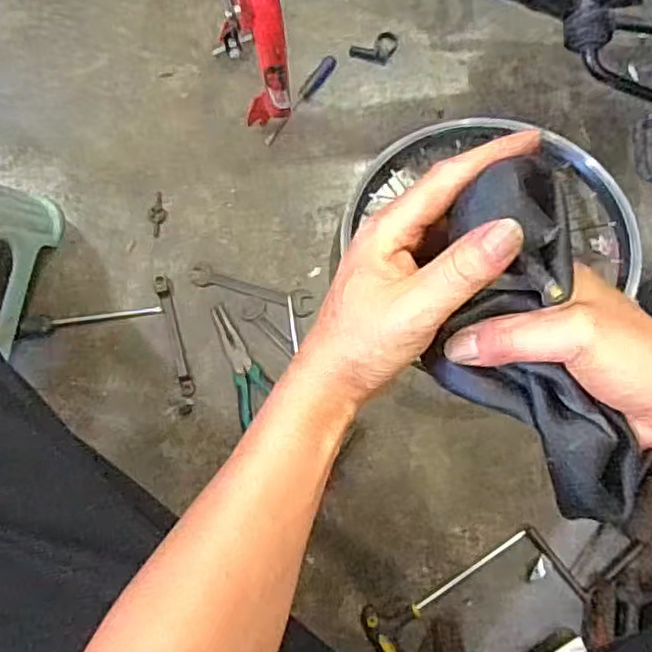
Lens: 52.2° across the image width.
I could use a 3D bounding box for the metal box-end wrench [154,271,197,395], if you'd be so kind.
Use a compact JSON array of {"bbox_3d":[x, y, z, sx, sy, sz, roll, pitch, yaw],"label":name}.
[{"bbox_3d":[-0.176,0.010,0.772,0.019,0.008,0.143,-14,86,-2],"label":"metal box-end wrench"}]

